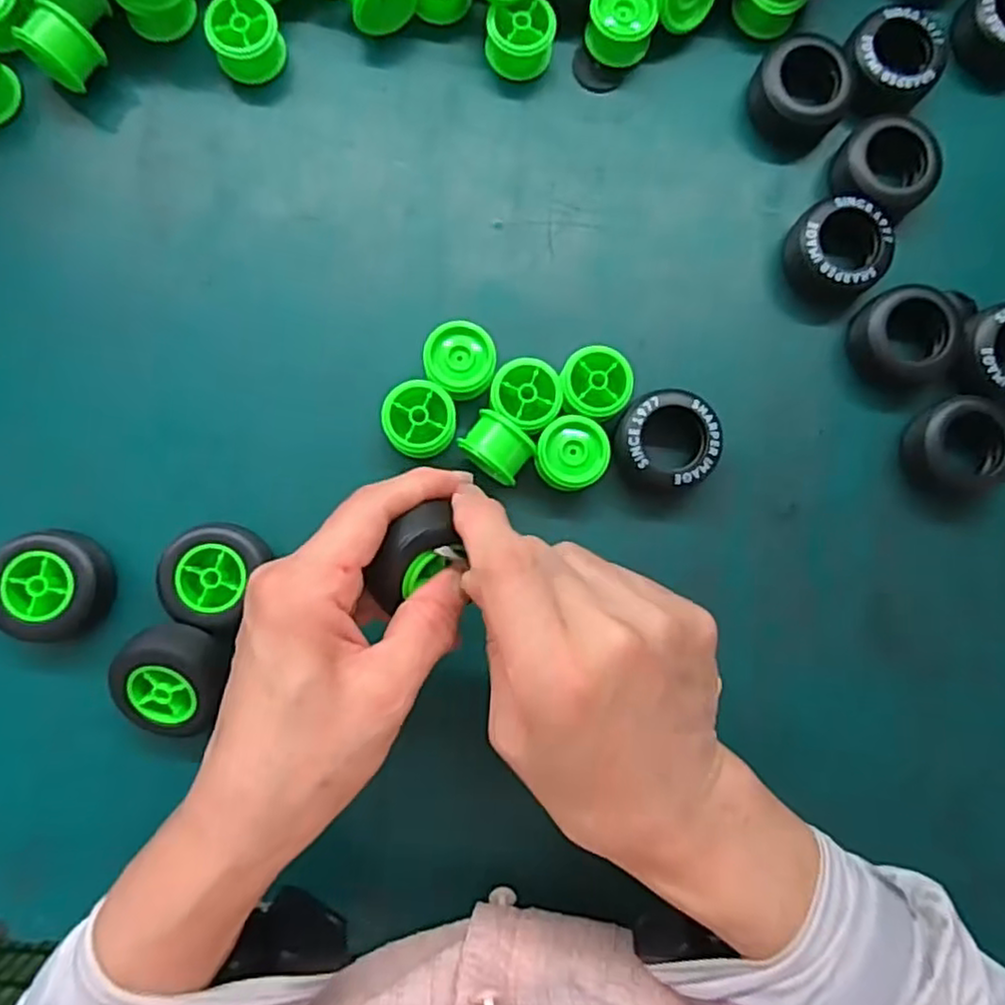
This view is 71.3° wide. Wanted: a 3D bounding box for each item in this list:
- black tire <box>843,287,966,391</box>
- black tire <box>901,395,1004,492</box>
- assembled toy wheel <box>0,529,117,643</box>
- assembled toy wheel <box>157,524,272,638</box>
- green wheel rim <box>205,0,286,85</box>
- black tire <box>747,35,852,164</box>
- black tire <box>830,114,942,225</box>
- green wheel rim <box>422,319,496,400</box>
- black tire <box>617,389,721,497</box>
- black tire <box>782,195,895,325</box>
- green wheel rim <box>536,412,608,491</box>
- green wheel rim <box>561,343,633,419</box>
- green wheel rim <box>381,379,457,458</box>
[{"bbox_3d":[0.205,-0.083,0.355,0.045,0.026,0.047,0,86,-3],"label":"black tire"},{"bbox_3d":[0.230,-0.029,0.350,0.048,0.025,0.046,0,86,-3],"label":"black tire"},{"bbox_3d":[-0.203,0.039,0.318,0.049,0.024,0.048,0,86,-3],"label":"assembled toy wheel"},{"bbox_3d":[-0.132,0.033,0.323,0.042,0.025,0.045,0,86,-3],"label":"assembled toy wheel"},{"bbox_3d":[-0.126,-0.228,0.346,0.033,0.025,0.031,0,86,-3],"label":"green wheel rim"},{"bbox_3d":[0.152,-0.209,0.361,0.047,0.024,0.044,0,86,-3],"label":"black tire"},{"bbox_3d":[0.197,-0.172,0.362,0.048,0.027,0.044,0,86,-3],"label":"black tire"},{"bbox_3d":[-0.021,-0.067,0.340,0.033,0.023,0.035,0,86,-3],"label":"green wheel rim"},{"bbox_3d":[0.081,-0.029,0.341,0.049,0.021,0.049,0,86,-3],"label":"black tire"},{"bbox_3d":[0.170,-0.125,0.355,0.053,0.022,0.050,0,86,-3],"label":"black tire"},{"bbox_3d":[0.033,-0.023,0.340,0.033,0.021,0.034,0,86,-3],"label":"green wheel rim"},{"bbox_3d":[0.045,-0.057,0.342,0.033,0.021,0.033,0,86,-3],"label":"green wheel rim"},{"bbox_3d":[-0.039,-0.039,0.338,0.033,0.026,0.035,0,86,-3],"label":"green wheel rim"}]

